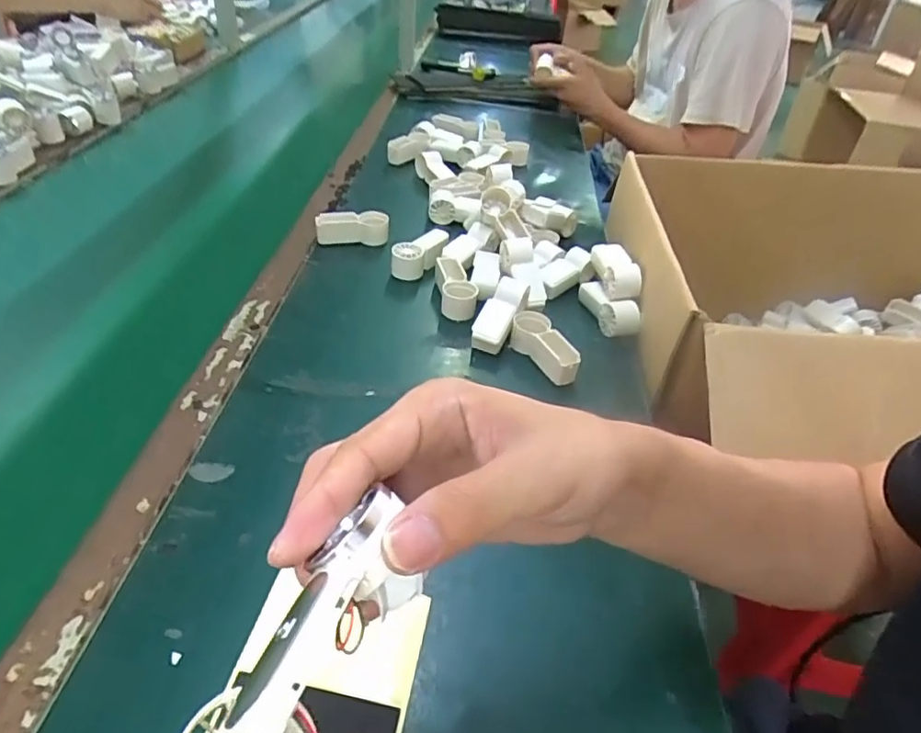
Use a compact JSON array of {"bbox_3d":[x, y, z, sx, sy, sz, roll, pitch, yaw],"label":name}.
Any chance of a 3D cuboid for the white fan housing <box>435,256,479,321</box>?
[{"bbox_3d":[-0.006,-0.092,0.692,0.041,0.033,0.090,0,40,-8],"label":"white fan housing"}]

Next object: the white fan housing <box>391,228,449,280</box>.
[{"bbox_3d":[-0.047,-0.138,0.753,0.043,0.044,0.092,26,44,23],"label":"white fan housing"}]

